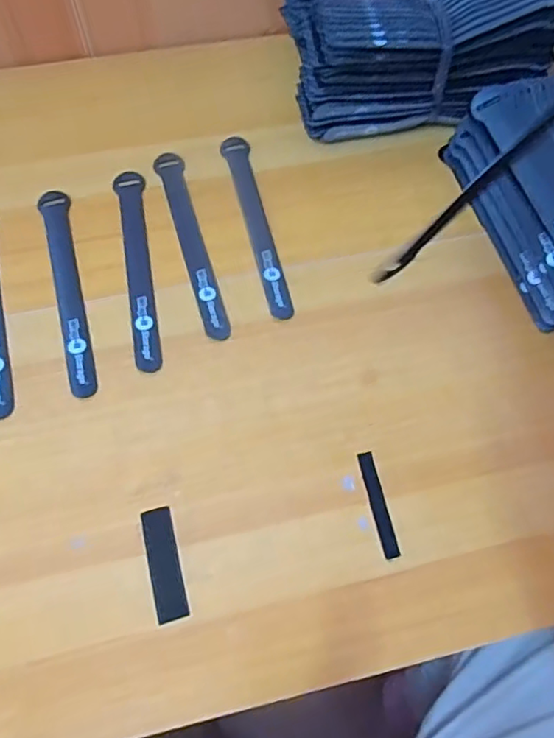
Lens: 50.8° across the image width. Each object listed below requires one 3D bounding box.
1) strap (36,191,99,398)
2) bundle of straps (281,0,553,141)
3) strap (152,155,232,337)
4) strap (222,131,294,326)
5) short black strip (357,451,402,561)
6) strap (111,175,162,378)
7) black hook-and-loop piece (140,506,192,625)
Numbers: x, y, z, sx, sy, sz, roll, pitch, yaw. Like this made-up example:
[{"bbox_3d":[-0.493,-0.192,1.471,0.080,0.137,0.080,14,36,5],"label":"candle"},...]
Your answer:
[{"bbox_3d":[-0.165,-0.066,0.462,0.024,0.005,0.195,-15,63,-11],"label":"strap"},{"bbox_3d":[0.118,-0.307,0.519,0.208,0.099,0.164,-10,64,-6],"label":"bundle of straps"},{"bbox_3d":[-0.071,-0.107,0.483,0.021,0.006,0.195,-15,64,-8],"label":"strap"},{"bbox_3d":[-0.019,-0.126,0.494,0.024,0.004,0.196,-11,64,-6],"label":"strap"},{"bbox_3d":[0.068,0.090,0.389,0.011,0.004,0.070,-10,64,-6],"label":"short black strip"},{"bbox_3d":[-0.112,-0.087,0.471,0.023,0.004,0.195,-10,64,-6],"label":"strap"},{"bbox_3d":[-0.071,0.122,0.369,0.020,0.004,0.069,-14,64,-8],"label":"black hook-and-loop piece"}]

